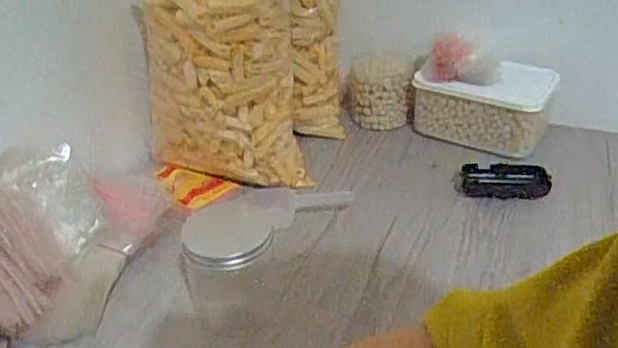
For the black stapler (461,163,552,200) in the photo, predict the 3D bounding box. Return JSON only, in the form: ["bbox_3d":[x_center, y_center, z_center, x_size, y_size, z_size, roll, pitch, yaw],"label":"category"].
[{"bbox_3d":[0.258,0.010,0.785,0.113,0.019,0.054,1,34,6],"label":"black stapler"}]

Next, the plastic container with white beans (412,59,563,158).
[{"bbox_3d":[0.252,-0.097,0.873,0.183,0.099,0.094,16,38,27],"label":"plastic container with white beans"}]

